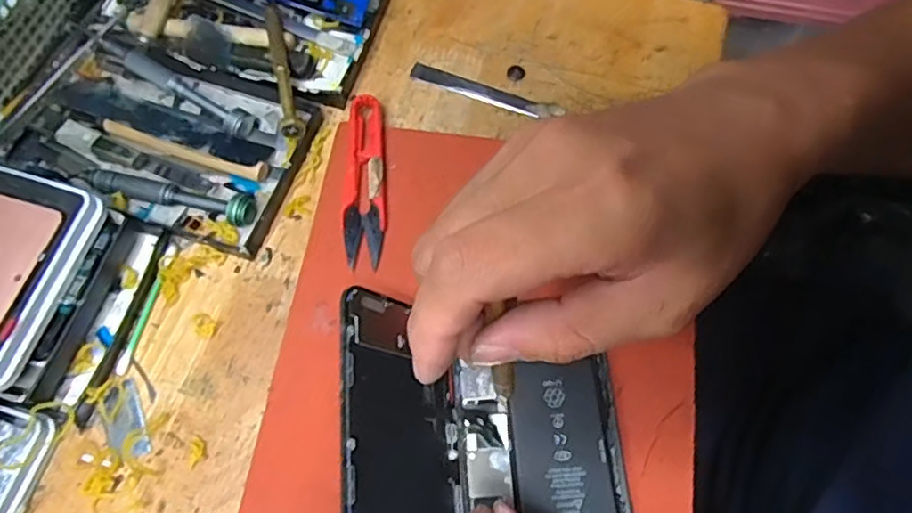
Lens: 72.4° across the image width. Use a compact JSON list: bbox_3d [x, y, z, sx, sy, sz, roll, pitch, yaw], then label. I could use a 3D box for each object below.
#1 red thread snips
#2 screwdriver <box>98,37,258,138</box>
[{"bbox_3d":[-0.050,-0.043,0.345,0.022,0.011,0.099,-3,68,0],"label":"red thread snips"},{"bbox_3d":[-0.161,-0.099,0.361,0.102,0.018,0.015,31,72,12],"label":"screwdriver"}]

